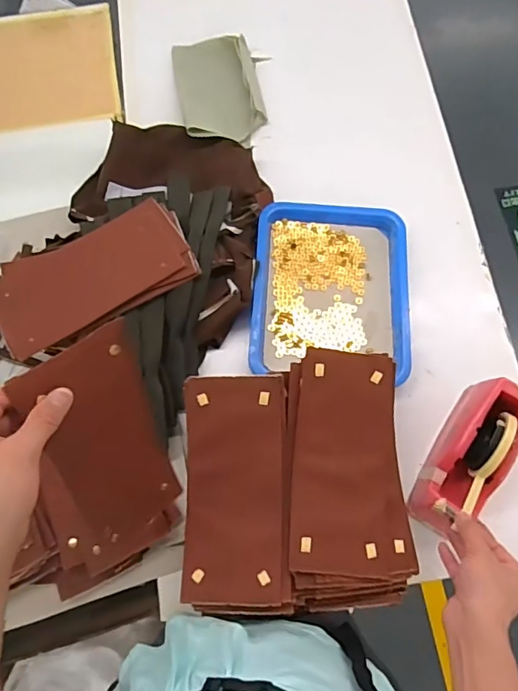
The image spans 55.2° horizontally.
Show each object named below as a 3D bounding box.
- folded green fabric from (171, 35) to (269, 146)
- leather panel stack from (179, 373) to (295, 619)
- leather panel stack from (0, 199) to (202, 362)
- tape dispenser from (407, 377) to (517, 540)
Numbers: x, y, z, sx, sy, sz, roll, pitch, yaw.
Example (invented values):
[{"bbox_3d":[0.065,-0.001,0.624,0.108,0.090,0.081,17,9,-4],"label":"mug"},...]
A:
[{"bbox_3d":[-0.067,-0.436,0.846,0.141,0.036,0.214,-10,73,-4],"label":"folded green fabric"},{"bbox_3d":[-0.025,0.166,0.582,0.121,0.033,0.258,0,73,-1],"label":"leather panel stack"},{"bbox_3d":[-0.233,-0.097,0.692,0.278,0.024,0.143,-29,75,-9],"label":"leather panel stack"},{"bbox_3d":[0.268,0.140,0.618,0.071,0.101,0.190,31,75,8],"label":"tape dispenser"}]

